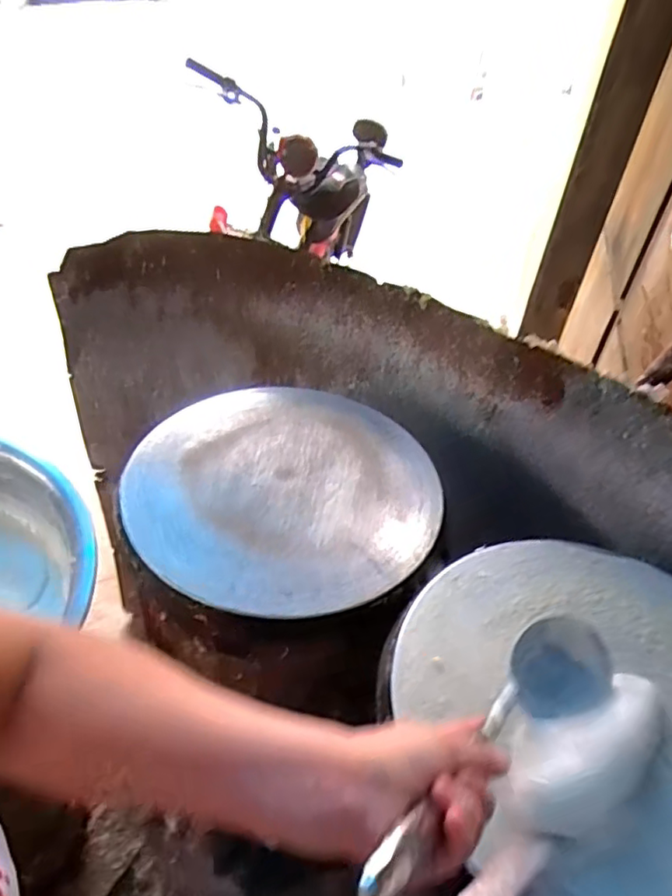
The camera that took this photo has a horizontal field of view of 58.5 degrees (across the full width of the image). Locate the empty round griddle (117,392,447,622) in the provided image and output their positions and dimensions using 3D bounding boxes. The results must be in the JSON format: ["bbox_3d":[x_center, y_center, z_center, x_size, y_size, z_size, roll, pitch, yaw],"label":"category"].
[{"bbox_3d":[-0.059,0.036,0.726,0.355,0.022,0.368,2,43,-2],"label":"empty round griddle"}]

